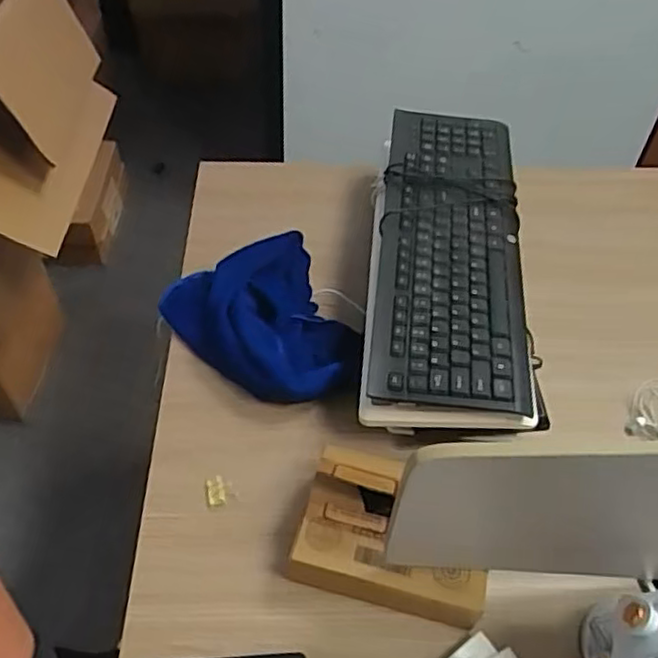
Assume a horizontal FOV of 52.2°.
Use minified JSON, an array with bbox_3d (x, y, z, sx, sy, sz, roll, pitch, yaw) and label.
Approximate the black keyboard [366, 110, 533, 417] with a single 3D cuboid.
[{"bbox_3d":[0.135,-0.106,0.750,0.151,0.018,0.451,7,50,3],"label":"black keyboard"}]

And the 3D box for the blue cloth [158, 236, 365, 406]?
[{"bbox_3d":[-0.073,-0.015,0.734,0.176,0.082,0.214,-19,53,-17],"label":"blue cloth"}]

